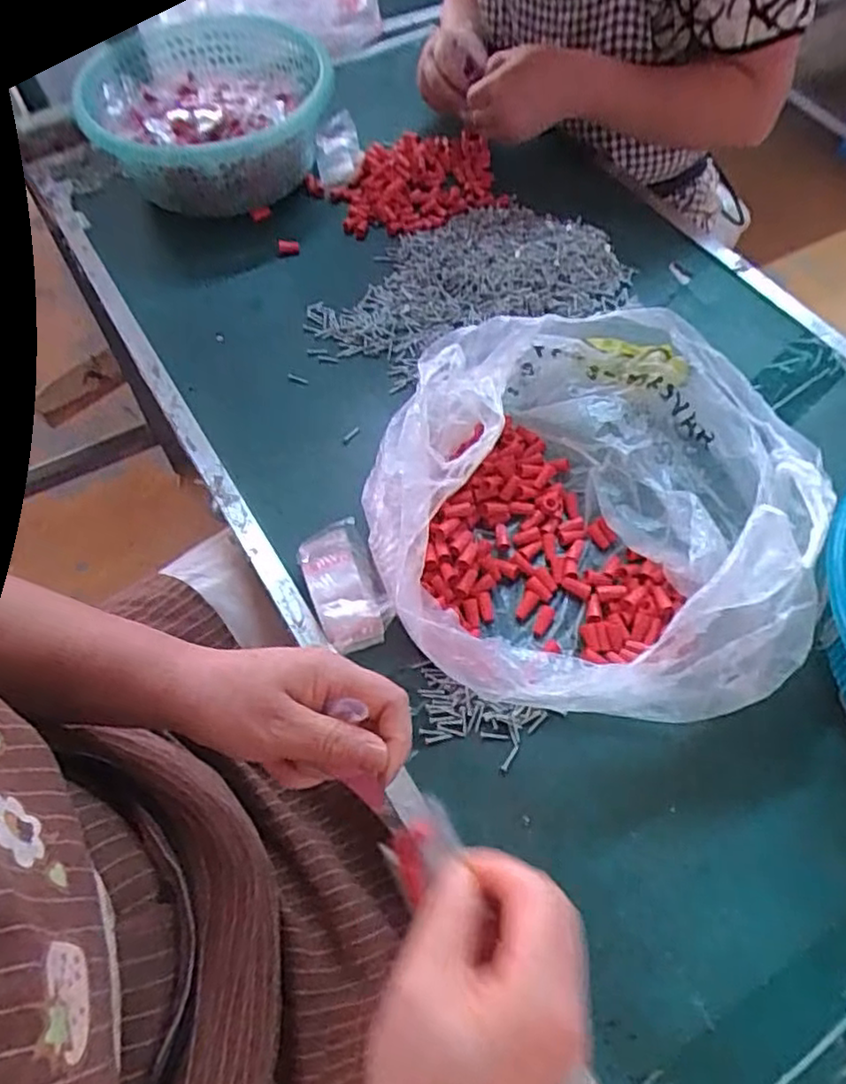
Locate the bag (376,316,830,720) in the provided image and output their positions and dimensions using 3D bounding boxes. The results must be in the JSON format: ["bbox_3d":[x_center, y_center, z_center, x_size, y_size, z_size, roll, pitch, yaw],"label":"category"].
[{"bbox_3d":[0.128,-0.024,0.529,0.330,0.105,0.321,-14,61,-8],"label":"bag"}]

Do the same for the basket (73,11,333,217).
[{"bbox_3d":[-0.232,-0.483,0.780,0.250,0.095,0.241,0,60,0],"label":"basket"}]

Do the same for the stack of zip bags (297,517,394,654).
[{"bbox_3d":[-0.061,0.036,0.542,0.054,0.025,0.096,-20,62,-11],"label":"stack of zip bags"}]

